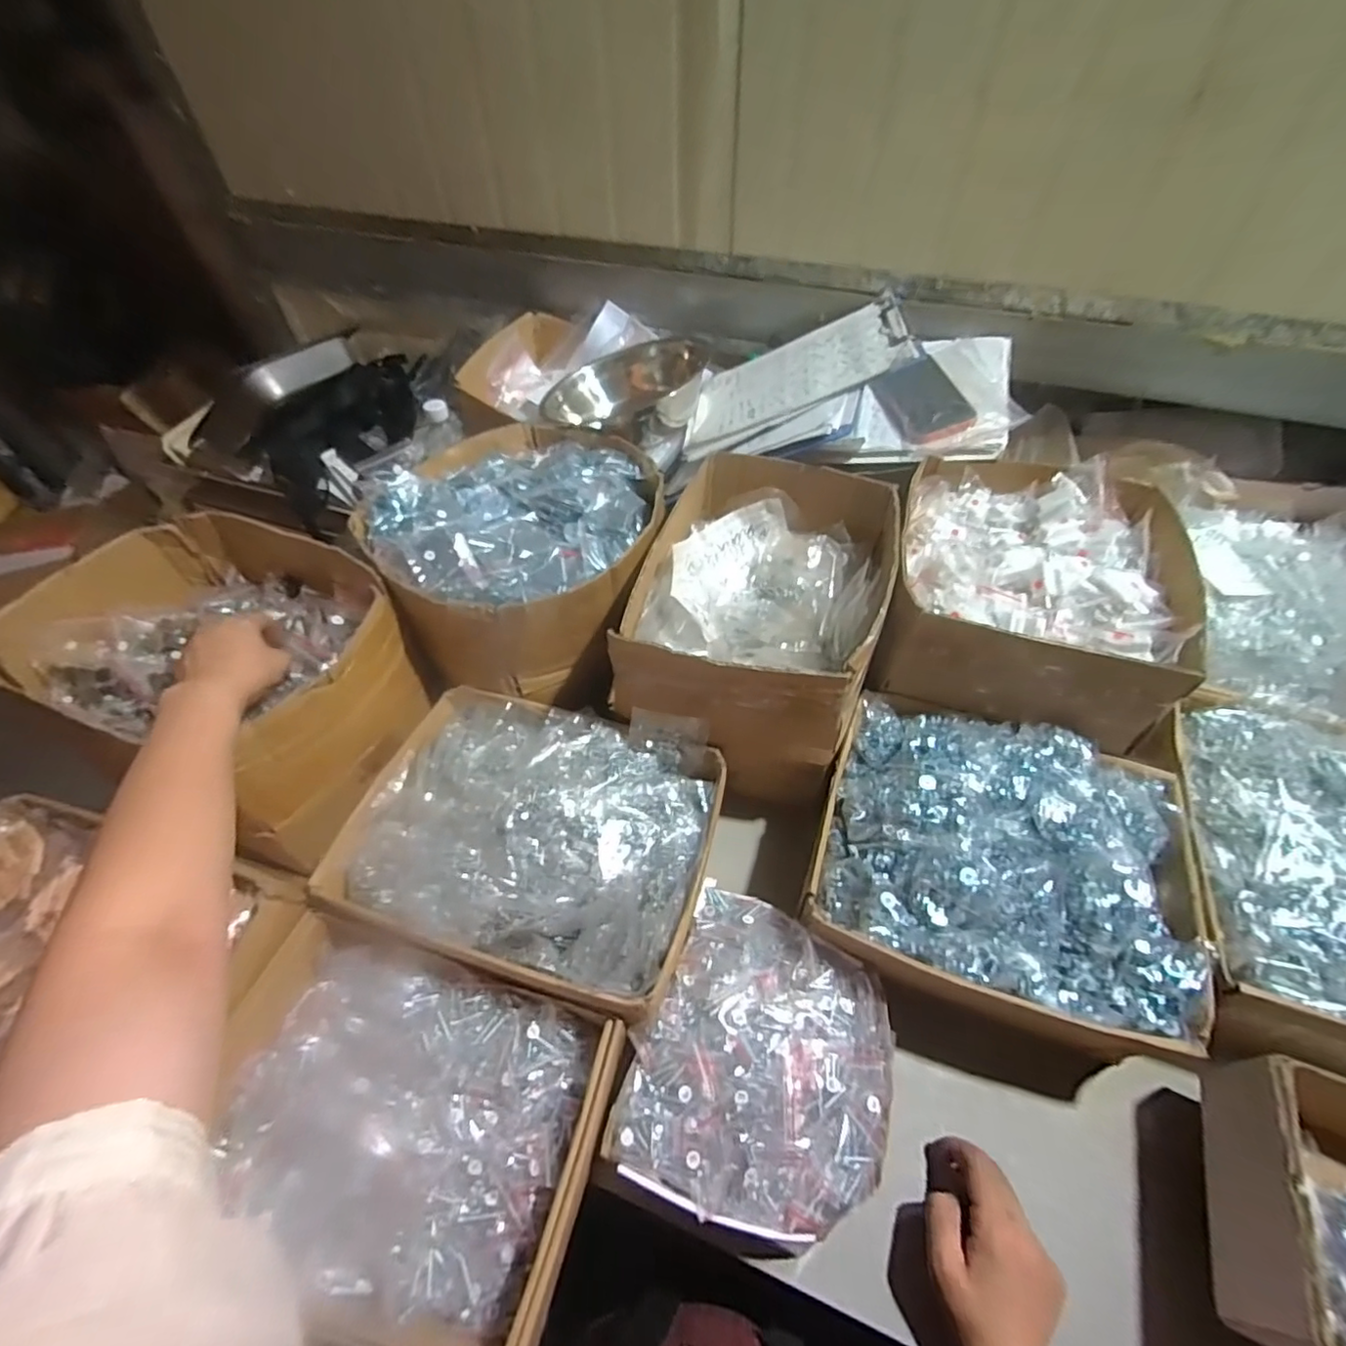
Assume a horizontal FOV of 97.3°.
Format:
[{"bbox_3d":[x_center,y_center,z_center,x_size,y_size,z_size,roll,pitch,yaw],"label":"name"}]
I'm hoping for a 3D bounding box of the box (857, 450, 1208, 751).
[{"bbox_3d":[0.391,-0.098,0.664,0.269,0.118,0.315,17,53,14],"label":"box"}]

